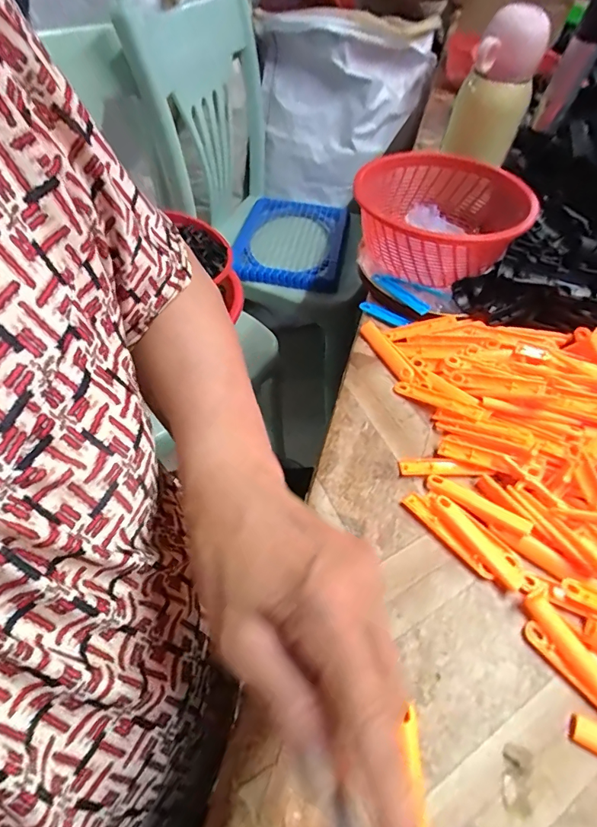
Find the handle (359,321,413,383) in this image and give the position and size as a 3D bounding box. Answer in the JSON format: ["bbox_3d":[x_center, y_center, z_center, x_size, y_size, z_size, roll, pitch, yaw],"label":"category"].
[{"bbox_3d":[0.083,-0.060,0.425,0.019,0.004,0.080,-19,55,-17],"label":"handle"}]

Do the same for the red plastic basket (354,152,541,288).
[{"bbox_3d":[0.156,-0.212,0.485,0.162,0.078,0.197,30,56,19],"label":"red plastic basket"}]

